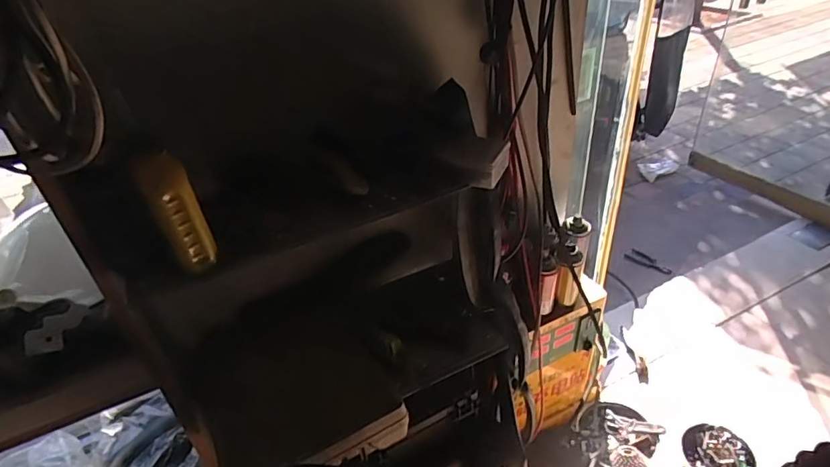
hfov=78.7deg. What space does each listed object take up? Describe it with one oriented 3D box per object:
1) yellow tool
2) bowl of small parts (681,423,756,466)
[{"bbox_3d":[-0.263,-0.017,0.574,0.046,0.138,0.034,-19,38,-18],"label":"yellow tool"},{"bbox_3d":[0.849,0.630,1.431,0.163,0.069,0.169,-4,36,3],"label":"bowl of small parts"}]

